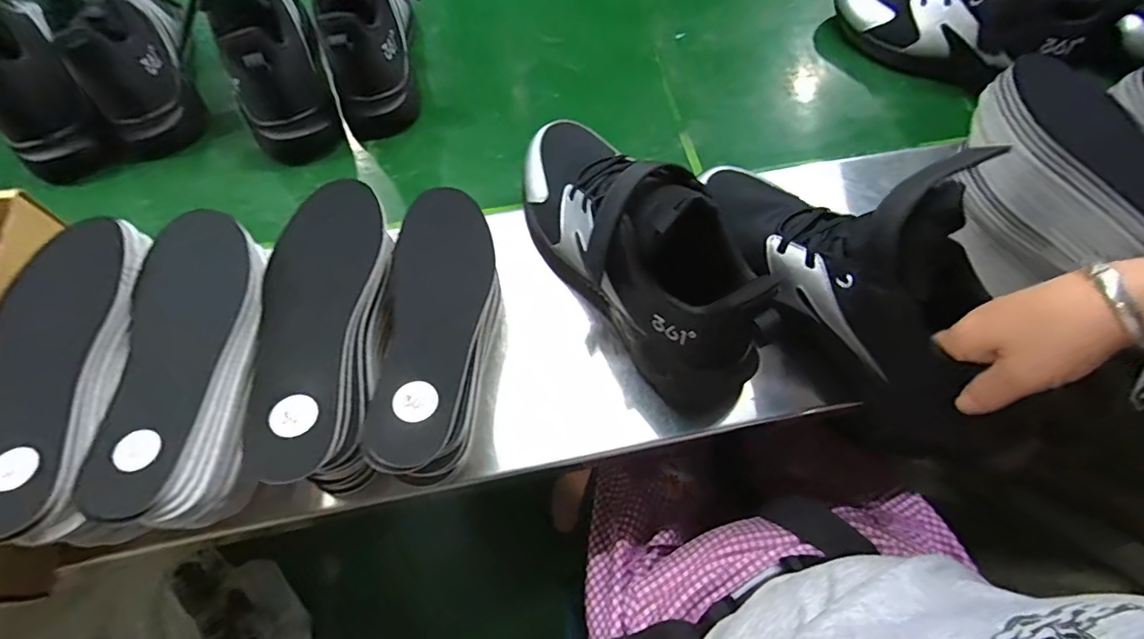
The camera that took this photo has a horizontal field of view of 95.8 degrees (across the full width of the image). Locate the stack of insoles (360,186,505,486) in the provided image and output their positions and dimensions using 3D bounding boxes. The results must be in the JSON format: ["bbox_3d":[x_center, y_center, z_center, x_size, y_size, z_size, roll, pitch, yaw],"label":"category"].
[{"bbox_3d":[-0.092,0.004,0.372,0.075,0.057,0.211,1,65,-1],"label":"stack of insoles"}]

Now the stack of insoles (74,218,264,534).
[{"bbox_3d":[-0.249,0.024,0.346,0.080,0.050,0.208,-9,65,-6],"label":"stack of insoles"}]

